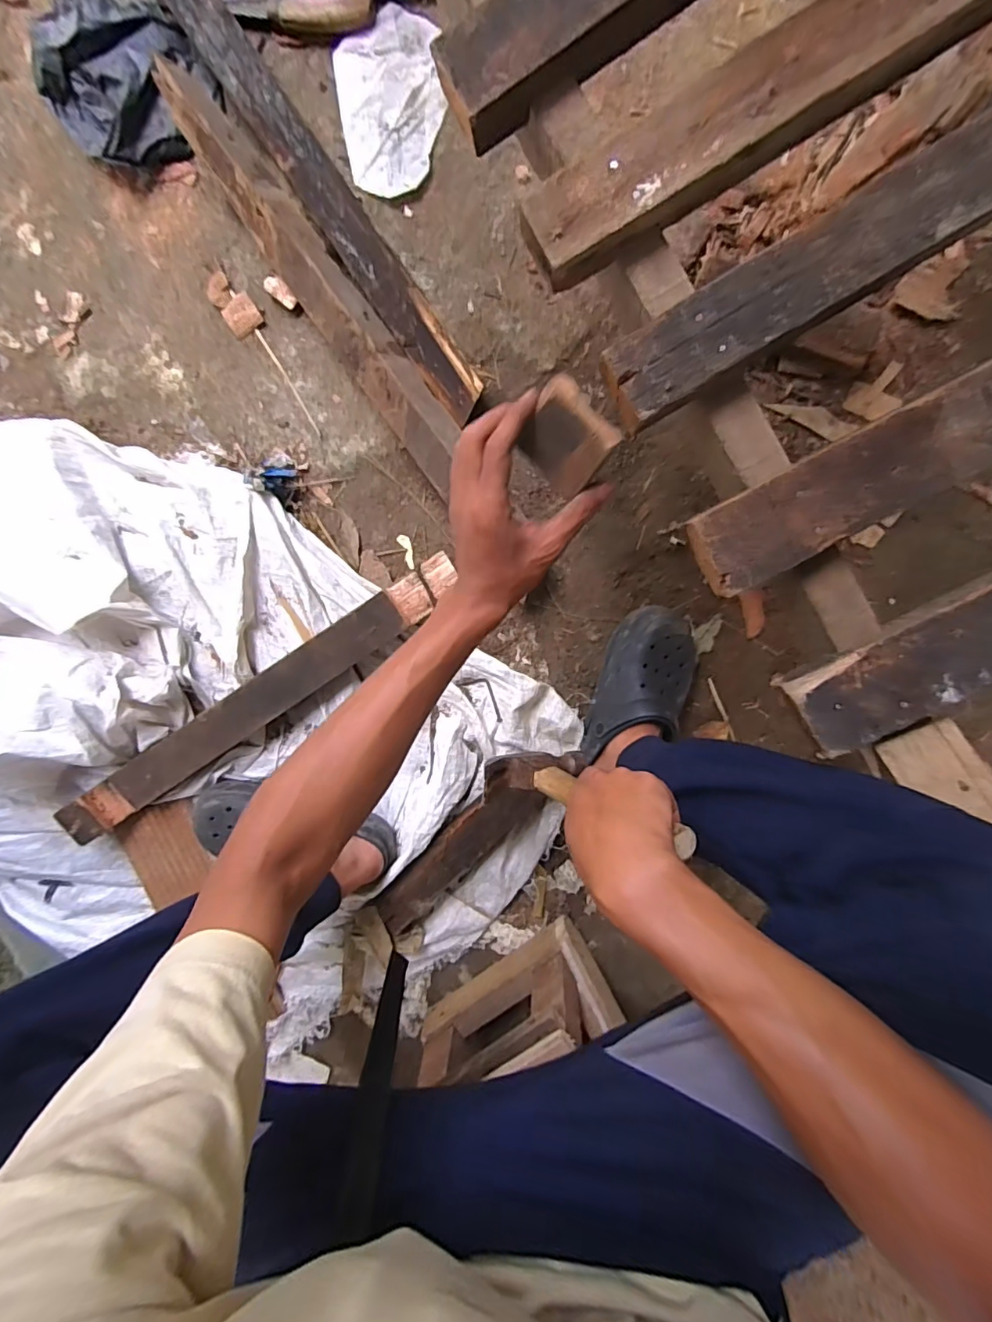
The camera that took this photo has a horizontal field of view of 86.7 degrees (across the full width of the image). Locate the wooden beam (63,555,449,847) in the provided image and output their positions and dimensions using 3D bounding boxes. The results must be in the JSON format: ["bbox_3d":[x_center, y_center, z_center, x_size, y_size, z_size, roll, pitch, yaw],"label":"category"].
[{"bbox_3d":[-0.317,0.052,0.707,0.618,0.057,0.060,-33,93,7],"label":"wooden beam"}]

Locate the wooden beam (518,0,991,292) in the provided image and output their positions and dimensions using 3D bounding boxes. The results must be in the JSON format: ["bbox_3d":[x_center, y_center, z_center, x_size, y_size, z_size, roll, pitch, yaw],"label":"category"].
[{"bbox_3d":[0.294,-0.447,0.348,0.606,0.033,0.062,-27,99,9],"label":"wooden beam"}]

